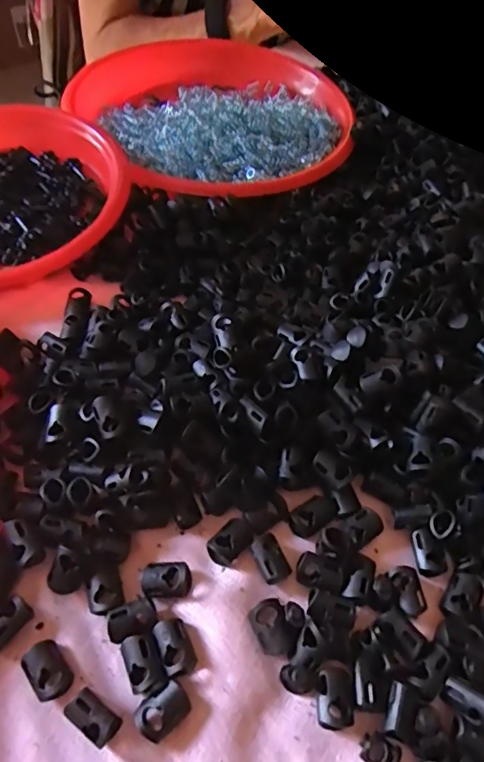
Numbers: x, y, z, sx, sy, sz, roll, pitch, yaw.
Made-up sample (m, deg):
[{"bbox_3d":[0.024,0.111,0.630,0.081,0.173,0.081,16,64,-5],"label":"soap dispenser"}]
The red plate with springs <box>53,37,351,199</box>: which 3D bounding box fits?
[{"bbox_3d":[-0.011,-0.224,0.424,0.221,0.025,0.212,-28,62,-23],"label":"red plate with springs"}]

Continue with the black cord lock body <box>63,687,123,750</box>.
[{"bbox_3d":[-0.055,0.124,0.193,0.019,0.012,0.011,32,58,16],"label":"black cord lock body"}]

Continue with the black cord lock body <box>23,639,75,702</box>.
[{"bbox_3d":[-0.075,0.112,0.202,0.014,0.009,0.019,-37,65,-27],"label":"black cord lock body"}]

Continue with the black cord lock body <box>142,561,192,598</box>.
[{"bbox_3d":[-0.032,0.085,0.222,0.020,0.008,0.014,3,54,-3],"label":"black cord lock body"}]

